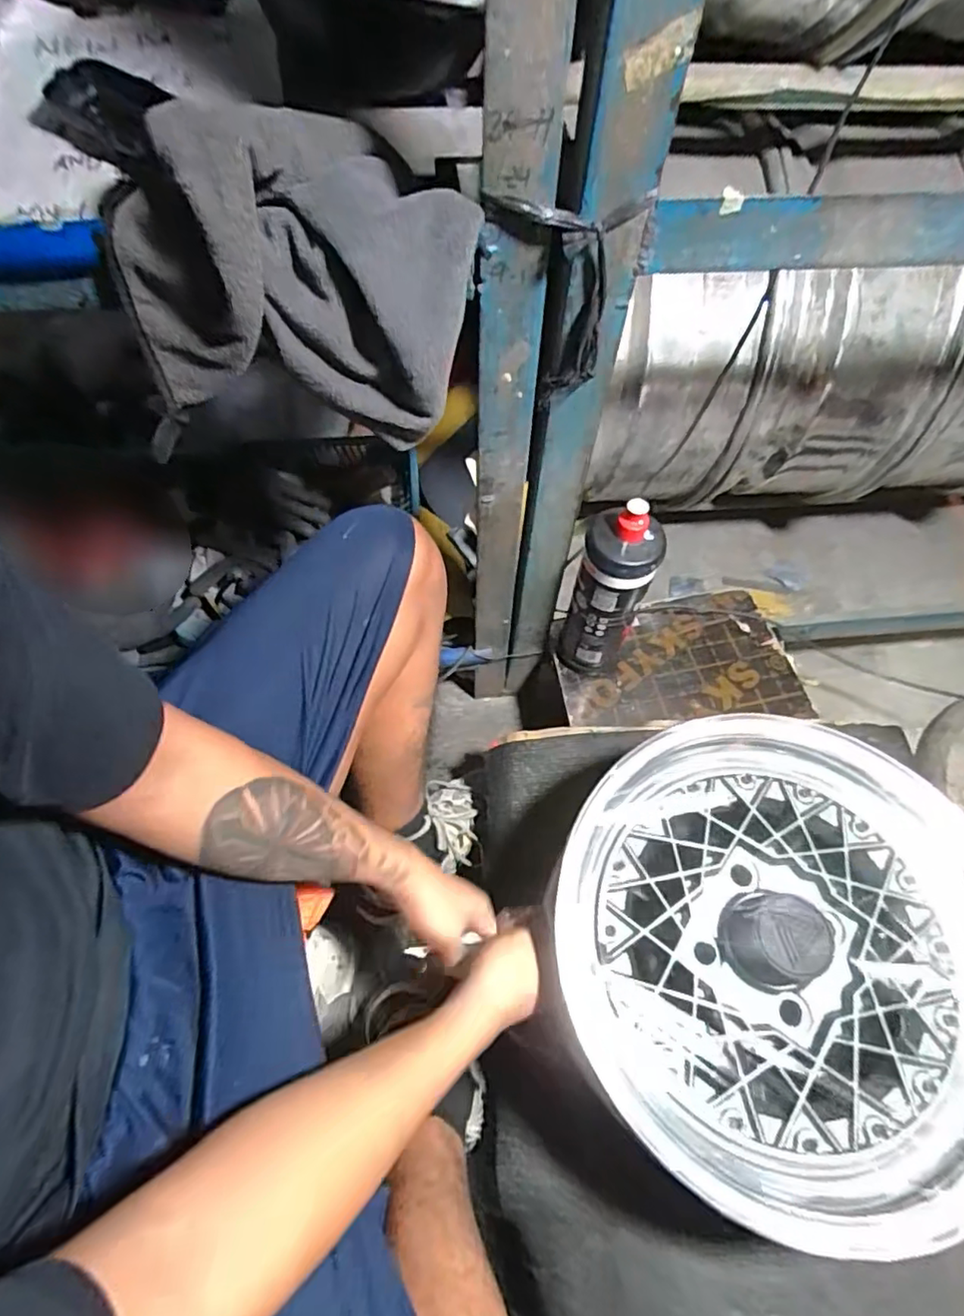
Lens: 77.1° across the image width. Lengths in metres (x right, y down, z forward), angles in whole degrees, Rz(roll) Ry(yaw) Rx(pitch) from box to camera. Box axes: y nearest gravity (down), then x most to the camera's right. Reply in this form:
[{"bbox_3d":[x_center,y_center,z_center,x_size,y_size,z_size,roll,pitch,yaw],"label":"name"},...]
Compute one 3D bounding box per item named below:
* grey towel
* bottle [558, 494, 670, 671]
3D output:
[{"bbox_3d":[-0.115,-0.245,0.390,0.207,0.166,0.104,-4,62,-3],"label":"grey towel"},{"bbox_3d":[0.141,-0.067,0.694,0.084,0.263,0.070,20,64,9],"label":"bottle"}]

